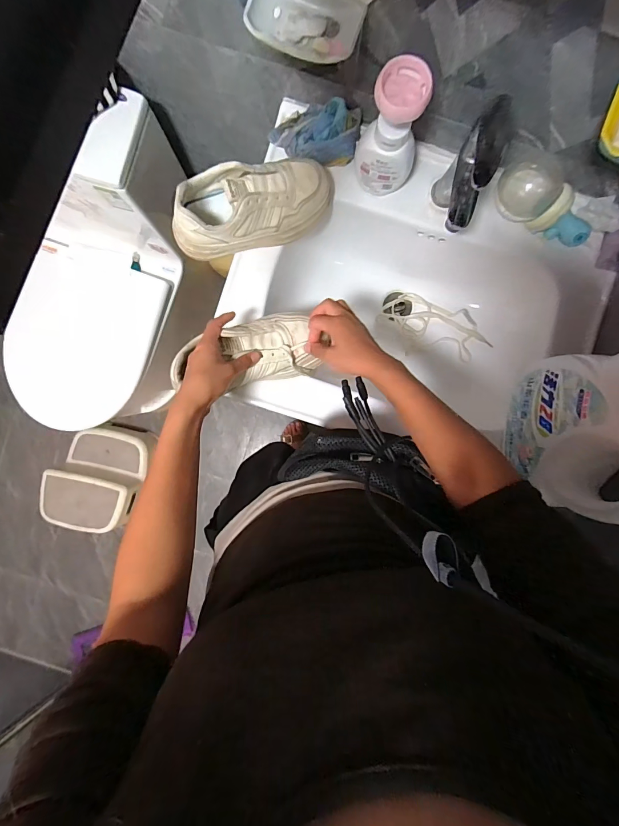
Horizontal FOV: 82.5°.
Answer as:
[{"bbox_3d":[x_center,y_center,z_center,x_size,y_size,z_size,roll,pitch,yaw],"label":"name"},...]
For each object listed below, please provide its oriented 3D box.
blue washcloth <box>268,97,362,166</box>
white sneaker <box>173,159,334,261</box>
[{"bbox_3d":[0.008,-0.422,0.529,0.131,0.055,0.080,5,90,-1],"label":"blue washcloth"},{"bbox_3d":[-0.077,-0.300,0.512,0.247,0.093,0.086,-23,90,-1],"label":"white sneaker"}]

